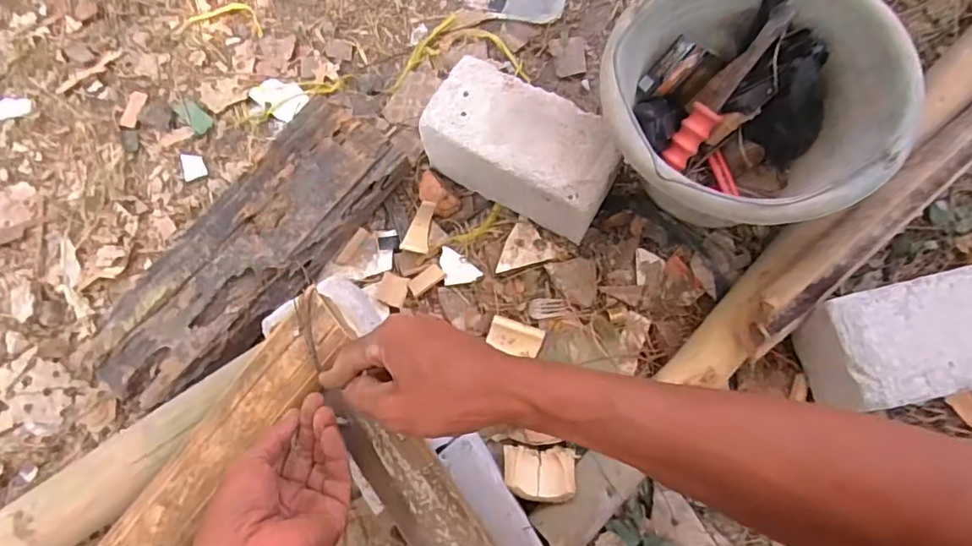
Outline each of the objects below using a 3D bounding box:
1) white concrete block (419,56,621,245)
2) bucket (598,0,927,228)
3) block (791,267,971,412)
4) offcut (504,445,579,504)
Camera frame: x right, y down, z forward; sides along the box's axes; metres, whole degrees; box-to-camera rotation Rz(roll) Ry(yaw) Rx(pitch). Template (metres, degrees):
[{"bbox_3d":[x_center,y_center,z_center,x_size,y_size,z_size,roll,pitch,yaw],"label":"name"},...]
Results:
[{"bbox_3d":[0.038,-0.126,0.608,0.200,0.106,0.107,29,76,9],"label":"white concrete block"},{"bbox_3d":[0.232,-0.145,0.544,0.233,0.174,0.246,0,73,1],"label":"bucket"},{"bbox_3d":[0.439,0.050,0.510,0.265,0.094,0.096,-12,73,-3],"label":"block"},{"bbox_3d":[0.050,0.188,0.534,0.067,0.021,0.055,9,35,4],"label":"offcut"}]

